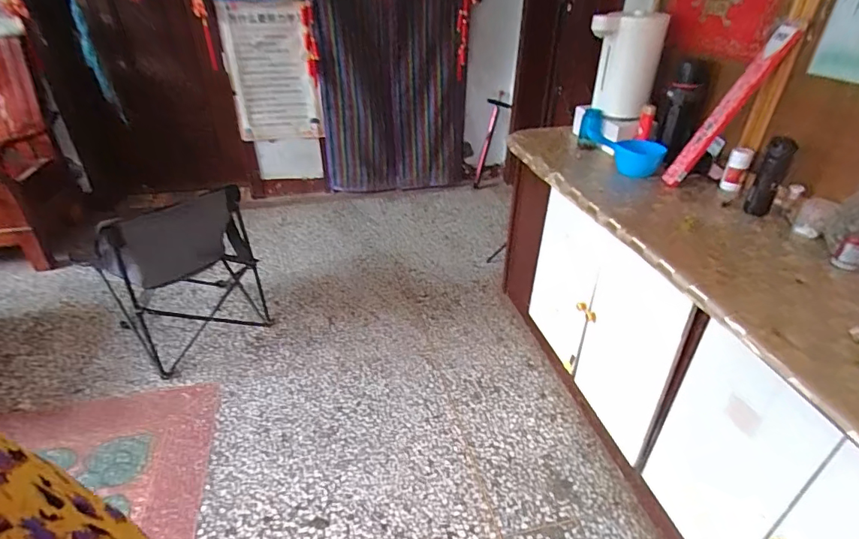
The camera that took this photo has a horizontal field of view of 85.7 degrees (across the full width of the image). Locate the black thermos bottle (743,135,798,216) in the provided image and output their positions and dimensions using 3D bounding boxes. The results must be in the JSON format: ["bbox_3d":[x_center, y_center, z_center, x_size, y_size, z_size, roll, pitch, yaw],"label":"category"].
[{"bbox_3d":[0.945,-0.252,1.286,0.073,0.212,0.073,17,35,31],"label":"black thermos bottle"}]

